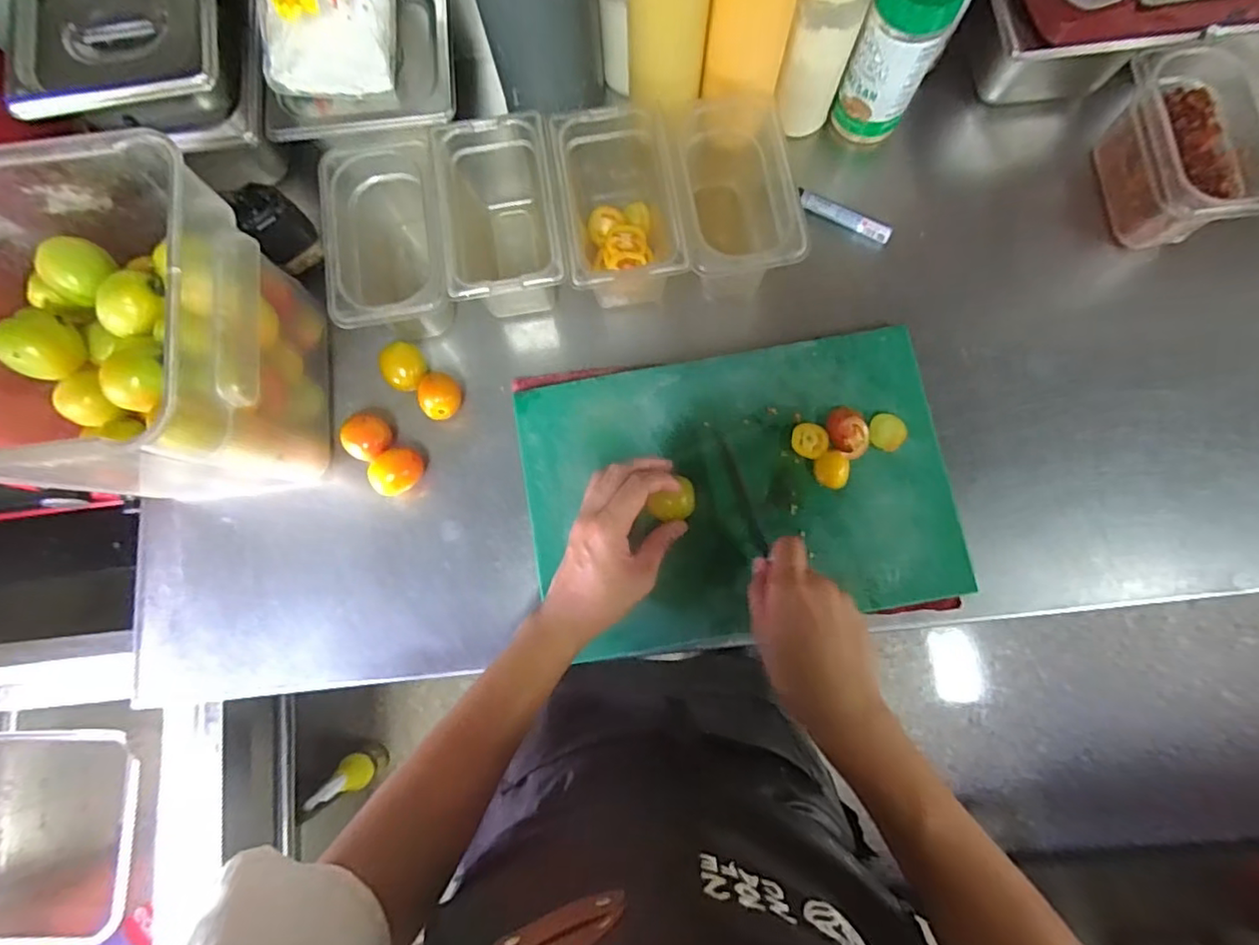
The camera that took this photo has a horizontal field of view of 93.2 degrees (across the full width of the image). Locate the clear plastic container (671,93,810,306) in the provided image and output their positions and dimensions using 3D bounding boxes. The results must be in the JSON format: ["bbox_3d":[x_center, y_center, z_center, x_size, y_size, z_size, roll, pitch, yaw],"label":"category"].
[{"bbox_3d":[0.094,-0.267,0.591,0.105,0.115,0.193,-8,80,0],"label":"clear plastic container"}]

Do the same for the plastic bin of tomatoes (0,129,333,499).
[{"bbox_3d":[-0.389,-0.095,0.476,0.228,0.205,0.212,-6,80,0],"label":"plastic bin of tomatoes"}]

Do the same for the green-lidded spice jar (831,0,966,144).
[{"bbox_3d":[0.250,-0.398,0.563,0.071,0.157,0.072,0,81,1],"label":"green-lidded spice jar"}]

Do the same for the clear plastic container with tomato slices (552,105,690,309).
[{"bbox_3d":[-0.010,-0.245,0.571,0.104,0.093,0.175,-8,80,0],"label":"clear plastic container with tomato slices"}]

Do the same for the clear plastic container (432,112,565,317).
[{"bbox_3d":[-0.120,-0.240,0.586,0.108,0.120,0.189,-9,80,0],"label":"clear plastic container"}]

